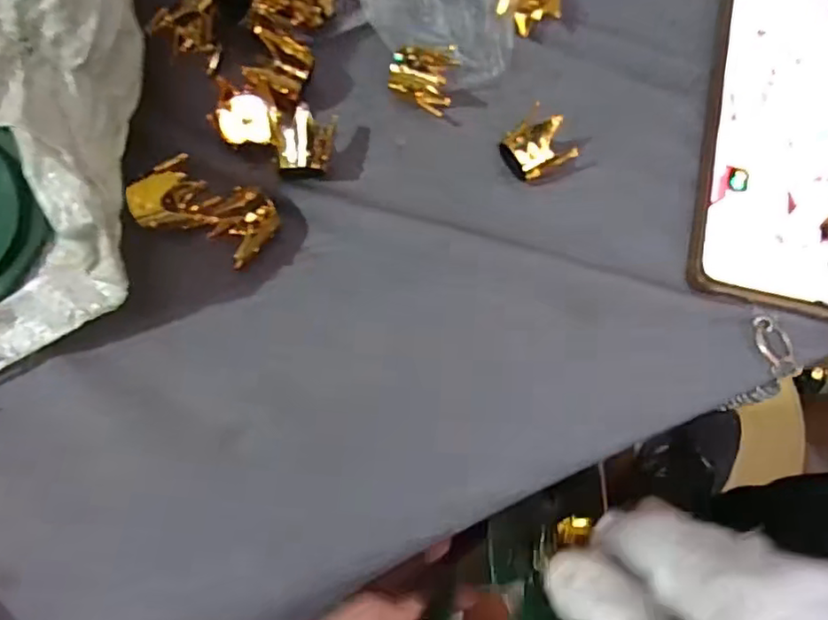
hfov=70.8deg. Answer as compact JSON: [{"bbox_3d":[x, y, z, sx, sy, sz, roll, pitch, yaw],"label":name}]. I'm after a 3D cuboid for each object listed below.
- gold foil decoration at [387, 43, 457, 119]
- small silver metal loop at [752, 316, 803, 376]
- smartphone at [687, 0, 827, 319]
[{"bbox_3d":[0.005,-0.103,0.257,0.028,0.019,0.029,1,84,-7],"label":"gold foil decoration"},{"bbox_3d":[0.168,0.017,0.270,0.017,0.005,0.032,-37,90,-9],"label":"small silver metal loop"},{"bbox_3d":[0.177,-0.081,0.279,0.077,0.011,0.161,12,83,-6],"label":"smartphone"}]

